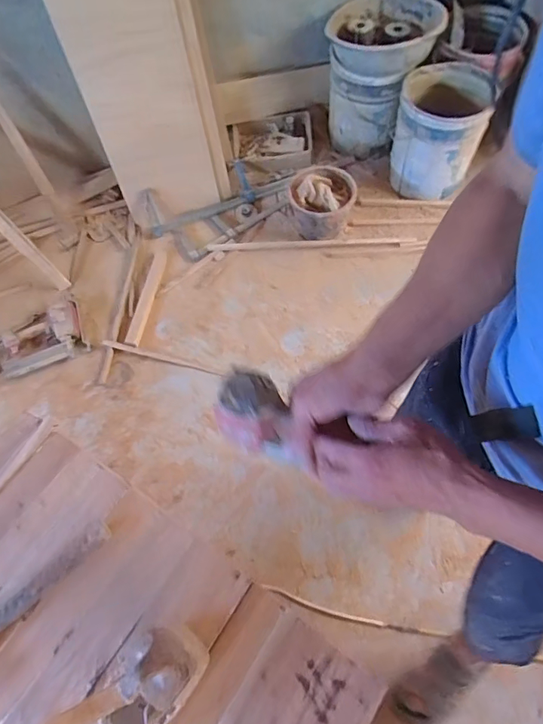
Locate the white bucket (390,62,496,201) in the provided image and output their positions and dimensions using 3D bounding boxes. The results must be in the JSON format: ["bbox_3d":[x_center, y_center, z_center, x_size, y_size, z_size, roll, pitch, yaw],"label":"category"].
[{"bbox_3d":[0.559,-0.770,1.565,0.269,0.346,0.319,18,68,11],"label":"white bucket"}]

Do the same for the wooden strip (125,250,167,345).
[{"bbox_3d":[-0.431,-0.228,1.585,0.052,0.022,0.360,9,67,6],"label":"wooden strip"}]

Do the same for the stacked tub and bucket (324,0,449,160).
[{"bbox_3d":[0.343,-0.934,1.556,0.322,0.422,0.305,-1,66,3],"label":"stacked tub and bucket"}]

